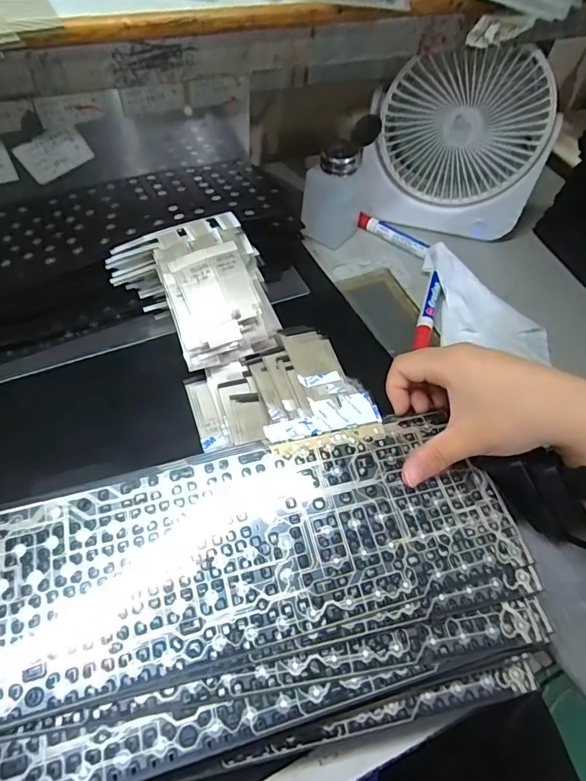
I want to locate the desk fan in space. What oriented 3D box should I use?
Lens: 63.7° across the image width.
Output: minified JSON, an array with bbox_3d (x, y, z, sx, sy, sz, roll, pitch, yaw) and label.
[{"bbox_3d":[0.170,-0.257,0.503,0.185,0.181,0.074,5,55,-1],"label":"desk fan"}]

